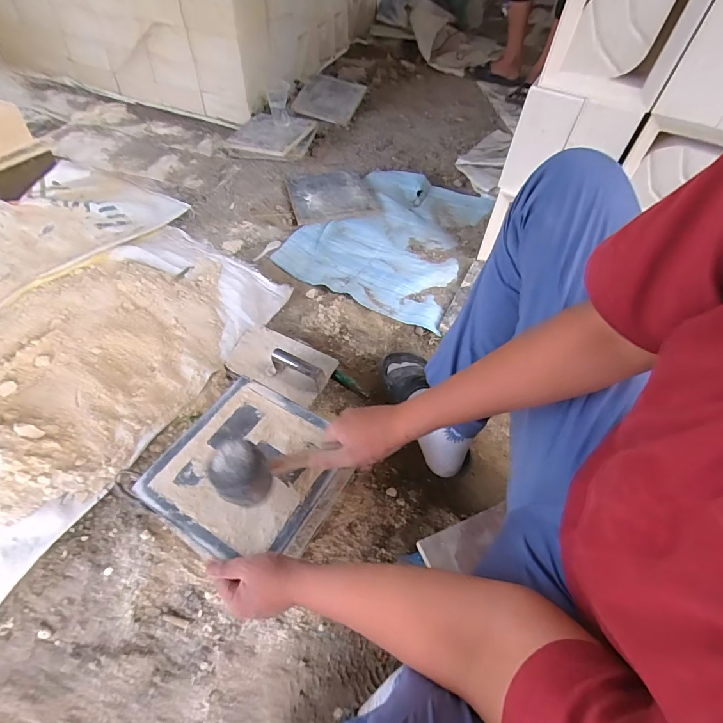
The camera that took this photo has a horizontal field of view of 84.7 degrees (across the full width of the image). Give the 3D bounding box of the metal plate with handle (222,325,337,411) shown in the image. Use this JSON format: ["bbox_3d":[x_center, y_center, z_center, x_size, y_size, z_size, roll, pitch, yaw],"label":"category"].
[{"bbox_3d":[-0.171,-0.014,0.838,0.229,0.074,0.133,26,57,12],"label":"metal plate with handle"}]

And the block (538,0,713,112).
[{"bbox_3d":[0.455,-0.584,0.700,0.224,0.204,0.075,26,56,18],"label":"block"}]

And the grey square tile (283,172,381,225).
[{"bbox_3d":[-0.095,-0.543,1.266,0.267,0.023,0.275,-12,57,-12],"label":"grey square tile"}]

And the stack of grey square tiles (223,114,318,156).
[{"bbox_3d":[-0.334,-0.826,1.429,0.276,0.042,0.244,15,58,15],"label":"stack of grey square tiles"}]

